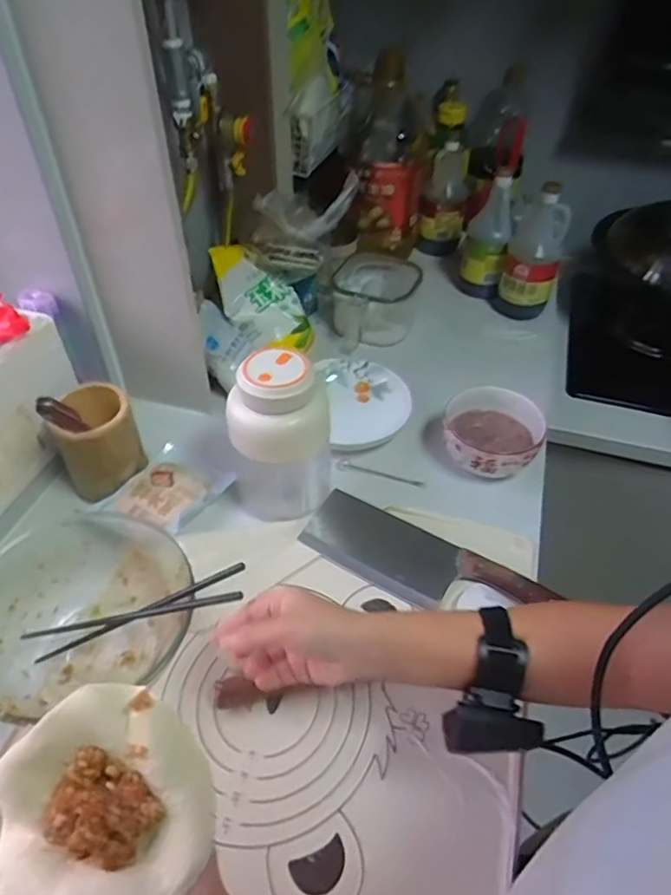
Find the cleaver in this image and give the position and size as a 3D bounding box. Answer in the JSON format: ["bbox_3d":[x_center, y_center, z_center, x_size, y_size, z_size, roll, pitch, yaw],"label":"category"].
[{"bbox_3d":[0.094,0.127,0.657,0.272,0.027,0.096,19,47,17],"label":"cleaver"}]

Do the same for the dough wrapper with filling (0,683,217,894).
[{"bbox_3d":[-0.138,0.215,0.346,0.118,0.048,0.117,-33,58,-30],"label":"dough wrapper with filling"}]

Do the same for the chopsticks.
[{"bbox_3d":[-0.184,0.153,0.533,0.228,0.025,0.029,-20,46,14],"label":"chopsticks"}]

